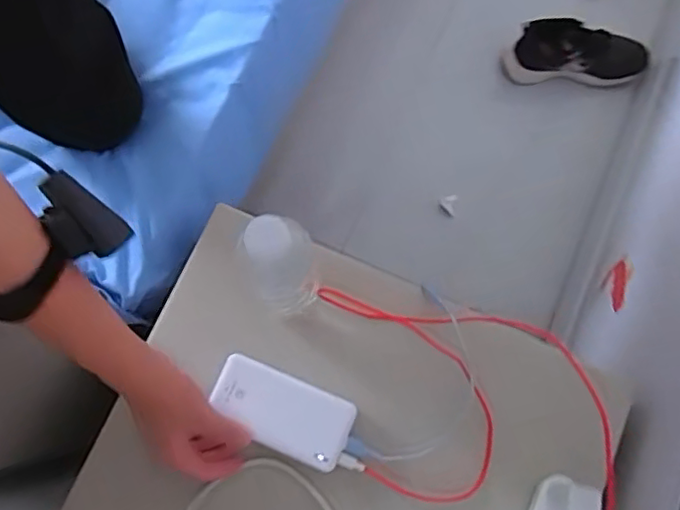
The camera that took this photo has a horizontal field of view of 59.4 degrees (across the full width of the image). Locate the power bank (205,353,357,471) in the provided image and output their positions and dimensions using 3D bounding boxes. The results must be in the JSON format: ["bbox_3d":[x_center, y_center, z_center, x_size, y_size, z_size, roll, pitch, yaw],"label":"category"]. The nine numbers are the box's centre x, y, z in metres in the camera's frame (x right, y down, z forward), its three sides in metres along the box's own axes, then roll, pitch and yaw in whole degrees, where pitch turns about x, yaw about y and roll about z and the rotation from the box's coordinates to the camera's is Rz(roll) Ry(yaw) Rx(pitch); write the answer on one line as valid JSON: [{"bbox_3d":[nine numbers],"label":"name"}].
[{"bbox_3d":[-0.057,0.150,0.580,0.136,0.012,0.069,29,77,5],"label":"power bank"}]

